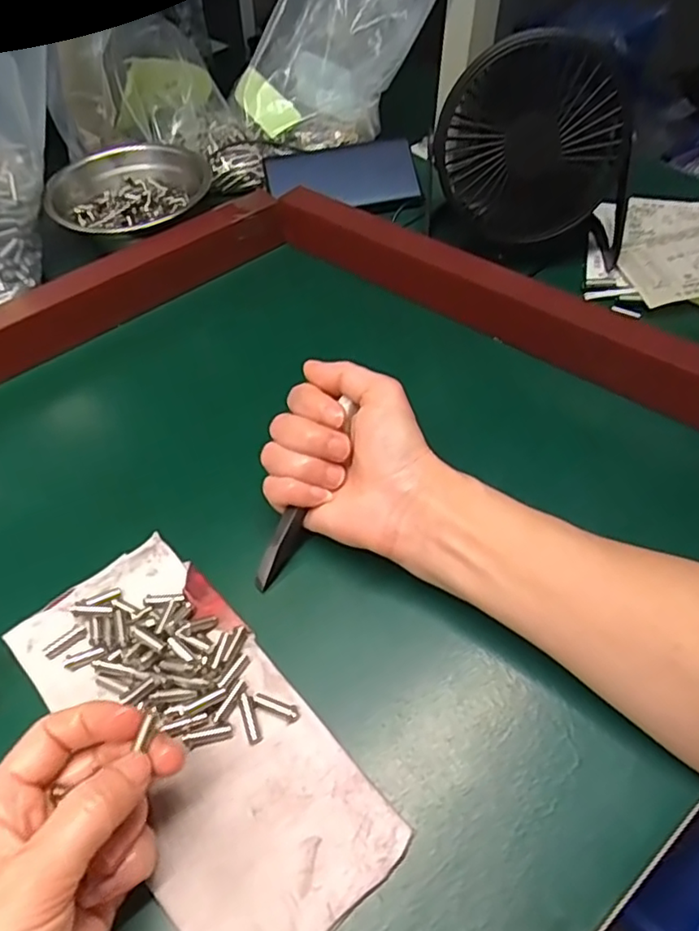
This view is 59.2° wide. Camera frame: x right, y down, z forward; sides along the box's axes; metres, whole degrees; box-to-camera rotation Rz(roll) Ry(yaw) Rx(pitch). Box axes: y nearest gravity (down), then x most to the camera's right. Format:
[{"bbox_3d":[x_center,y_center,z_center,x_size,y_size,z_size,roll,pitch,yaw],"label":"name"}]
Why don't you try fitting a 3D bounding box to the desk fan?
[{"bbox_3d":[0.135,-0.228,0.430,0.142,0.126,0.073,7,53,5],"label":"desk fan"}]

